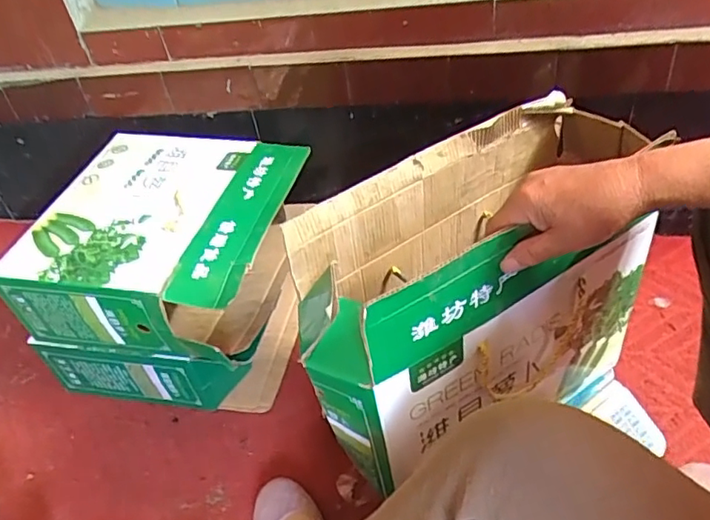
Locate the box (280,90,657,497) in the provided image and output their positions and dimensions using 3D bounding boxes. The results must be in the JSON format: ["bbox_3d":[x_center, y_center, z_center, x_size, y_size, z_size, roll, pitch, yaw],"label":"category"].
[{"bbox_3d":[0.126,0.027,0.573,0.371,0.255,0.150,-27,46,-22],"label":"box"}]

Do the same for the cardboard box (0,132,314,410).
[{"bbox_3d":[-0.270,0.021,0.918,0.330,0.314,0.340,5,43,12],"label":"cardboard box"}]

